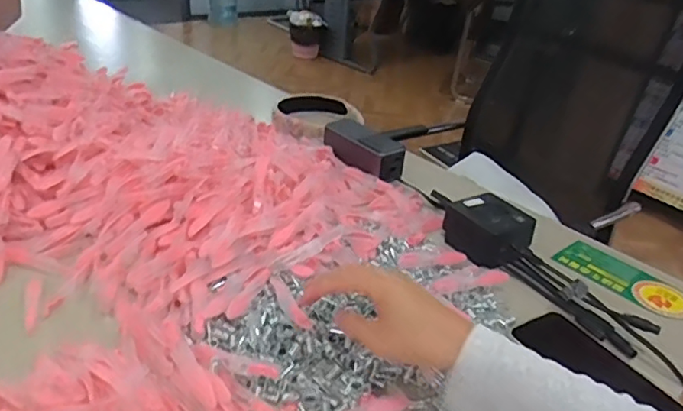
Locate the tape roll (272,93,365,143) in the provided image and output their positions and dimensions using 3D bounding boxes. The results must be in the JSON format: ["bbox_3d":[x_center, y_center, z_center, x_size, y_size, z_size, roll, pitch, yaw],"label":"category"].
[{"bbox_3d":[-0.042,-0.152,0.934,0.139,0.032,0.139,4,29,-2],"label":"tape roll"}]

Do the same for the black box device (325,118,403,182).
[{"bbox_3d":[0.031,-0.085,0.797,0.061,0.042,0.132,-22,39,-39],"label":"black box device"}]

